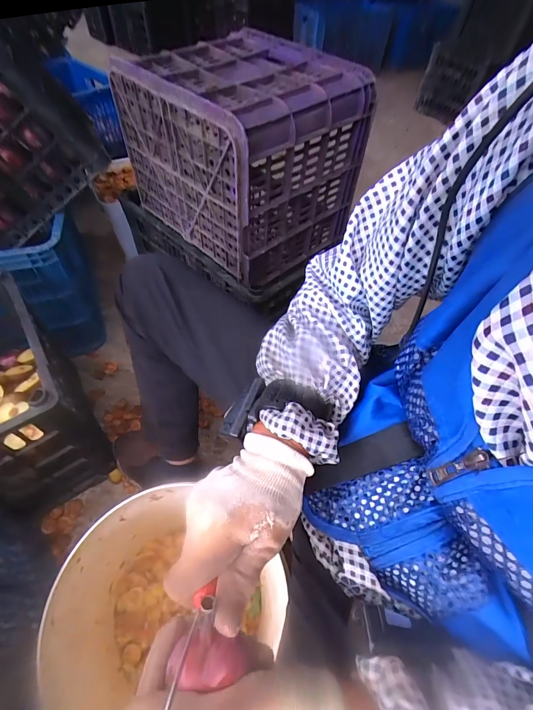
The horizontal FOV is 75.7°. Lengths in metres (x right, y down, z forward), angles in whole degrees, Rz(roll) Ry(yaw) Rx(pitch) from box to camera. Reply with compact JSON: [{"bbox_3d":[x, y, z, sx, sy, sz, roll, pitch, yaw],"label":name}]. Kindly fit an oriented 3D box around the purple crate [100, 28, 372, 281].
[{"bbox_3d":[-0.042,-0.383,0.675,0.324,0.288,0.320,39,60,22],"label":"purple crate"}]

